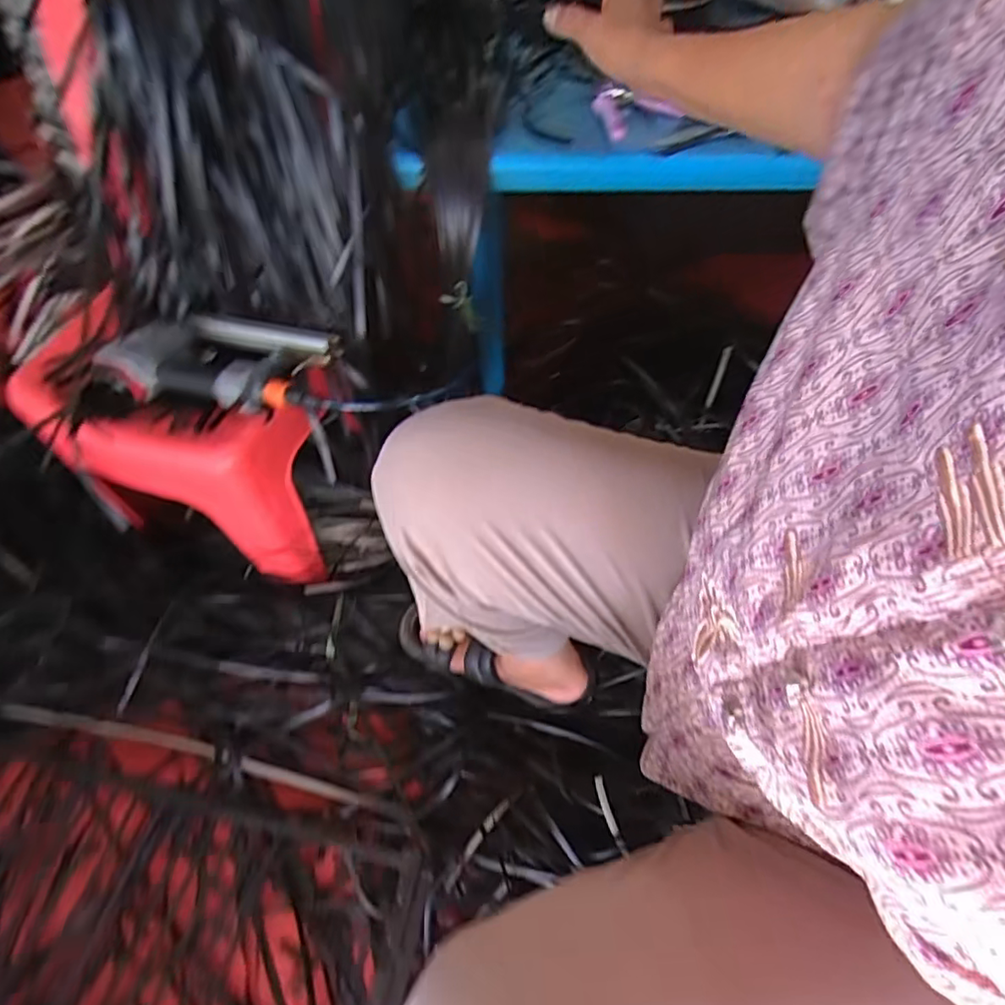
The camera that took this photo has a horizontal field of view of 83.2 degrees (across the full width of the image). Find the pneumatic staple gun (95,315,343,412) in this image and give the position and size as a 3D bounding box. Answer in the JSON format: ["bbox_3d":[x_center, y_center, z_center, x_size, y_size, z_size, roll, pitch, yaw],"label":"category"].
[{"bbox_3d":[-0.319,-0.168,0.656,0.261,0.049,0.141,12,55,7],"label":"pneumatic staple gun"}]

